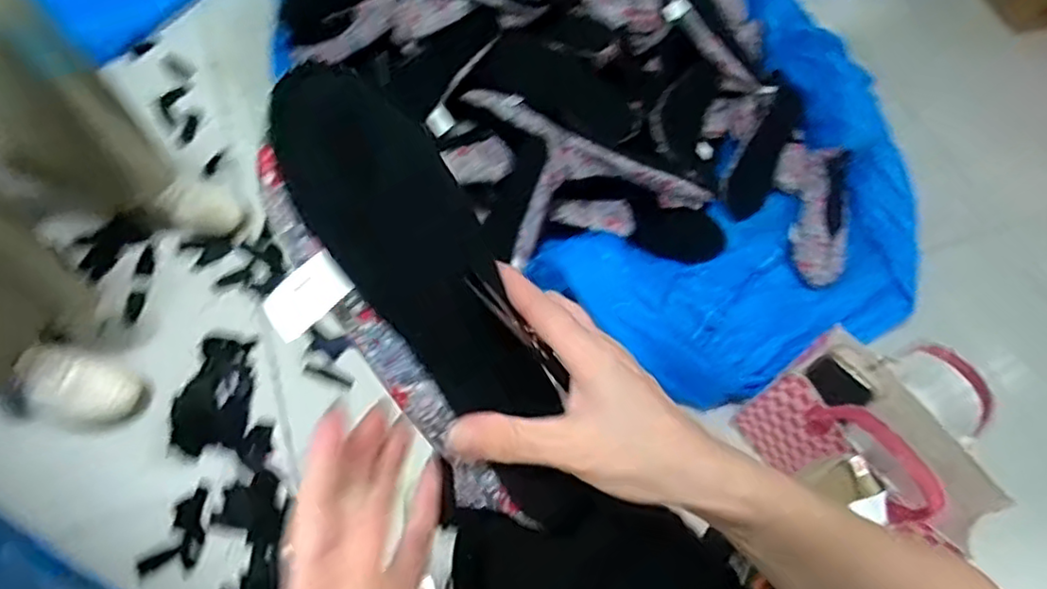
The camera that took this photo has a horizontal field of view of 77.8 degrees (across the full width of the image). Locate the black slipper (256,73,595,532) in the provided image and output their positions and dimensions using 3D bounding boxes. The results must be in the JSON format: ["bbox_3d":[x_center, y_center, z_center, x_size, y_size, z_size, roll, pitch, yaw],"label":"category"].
[{"bbox_3d":[-0.038,0.011,0.308,0.084,0.049,0.235,-33,108,-19],"label":"black slipper"}]

